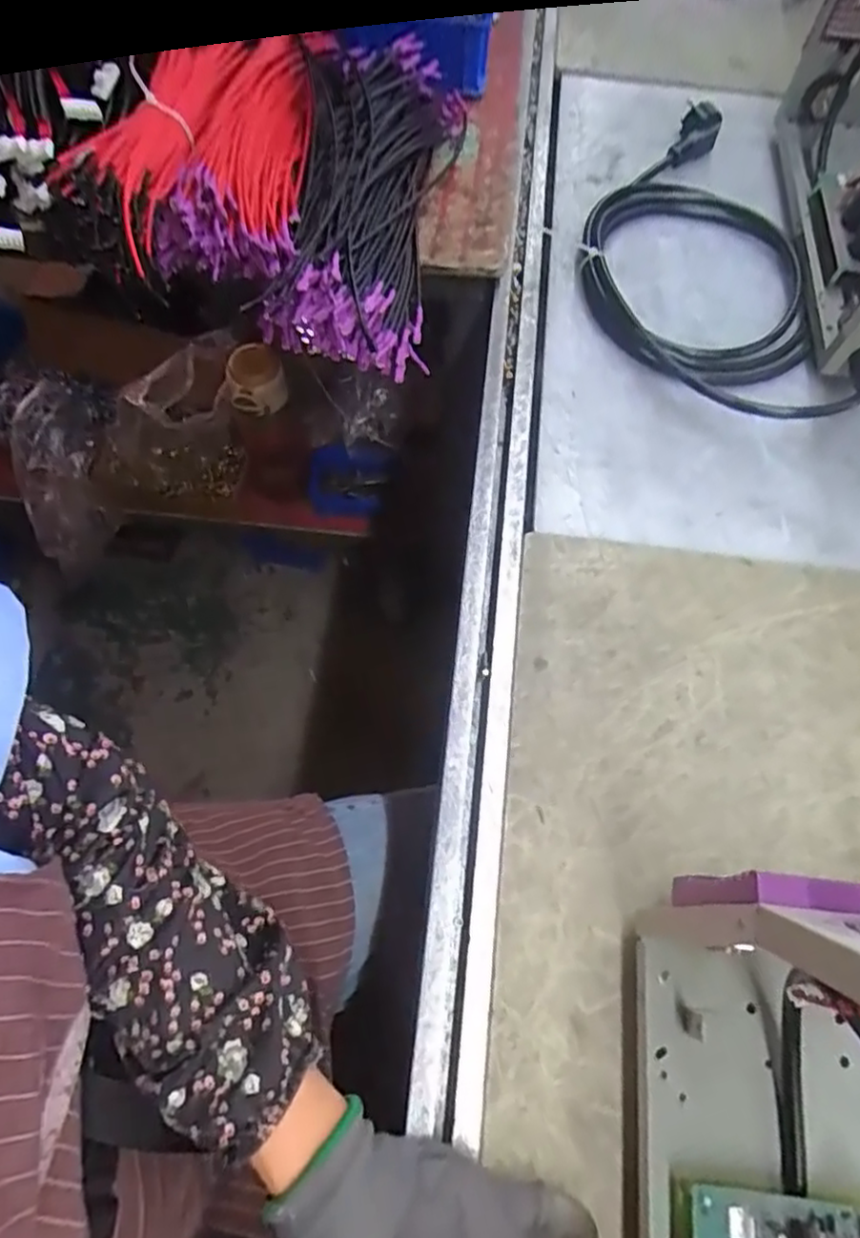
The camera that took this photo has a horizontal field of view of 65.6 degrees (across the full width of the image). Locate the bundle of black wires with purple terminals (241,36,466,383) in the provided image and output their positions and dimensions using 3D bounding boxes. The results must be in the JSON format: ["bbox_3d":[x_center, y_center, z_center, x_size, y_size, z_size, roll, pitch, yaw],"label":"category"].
[{"bbox_3d":[-0.053,-0.380,0.609,0.142,0.077,0.362,5,66,1],"label":"bundle of black wires with purple terminals"}]

